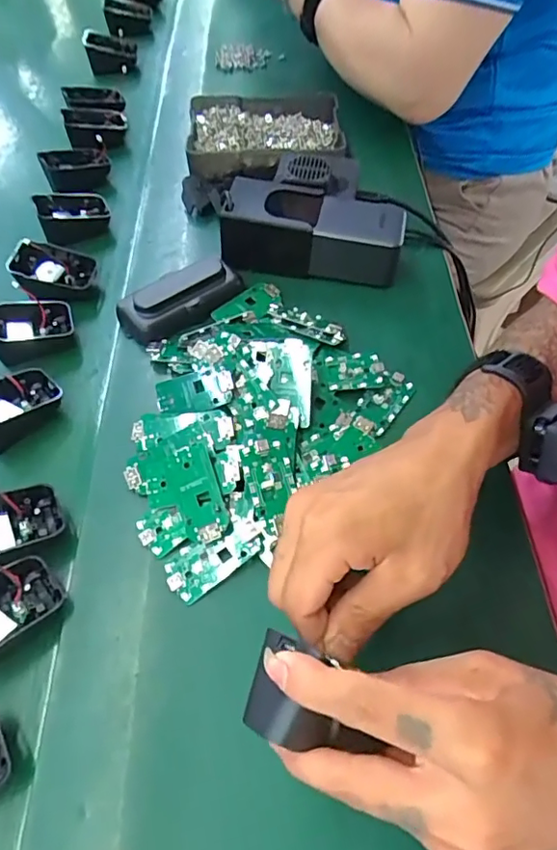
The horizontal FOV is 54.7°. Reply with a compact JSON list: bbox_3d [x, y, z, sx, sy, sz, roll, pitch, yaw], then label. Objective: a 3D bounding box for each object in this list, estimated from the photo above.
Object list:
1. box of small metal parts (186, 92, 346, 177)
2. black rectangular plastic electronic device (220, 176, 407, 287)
[{"bbox_3d":[-0.015,-0.307,0.569,0.156,0.033,0.129,-3,61,2],"label":"box of small metal parts"},{"bbox_3d":[0.030,-0.177,0.479,0.157,0.057,0.069,7,57,9],"label":"black rectangular plastic electronic device"}]

